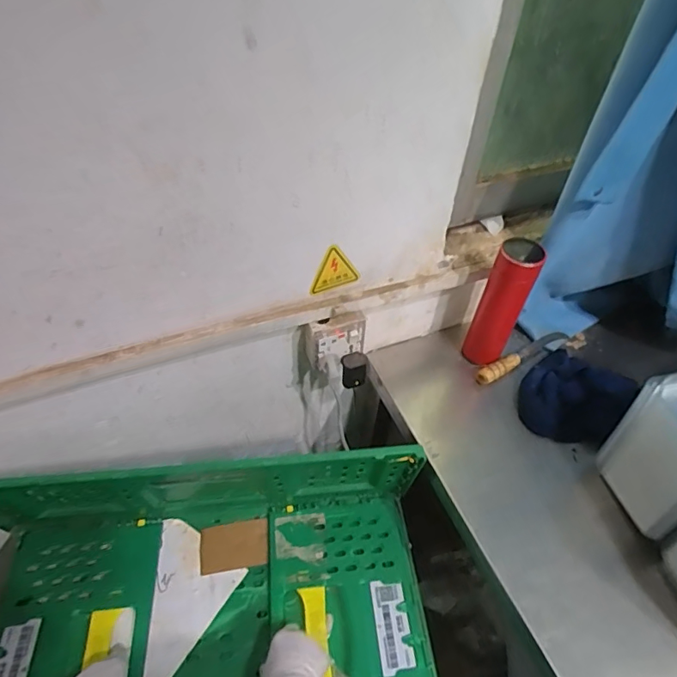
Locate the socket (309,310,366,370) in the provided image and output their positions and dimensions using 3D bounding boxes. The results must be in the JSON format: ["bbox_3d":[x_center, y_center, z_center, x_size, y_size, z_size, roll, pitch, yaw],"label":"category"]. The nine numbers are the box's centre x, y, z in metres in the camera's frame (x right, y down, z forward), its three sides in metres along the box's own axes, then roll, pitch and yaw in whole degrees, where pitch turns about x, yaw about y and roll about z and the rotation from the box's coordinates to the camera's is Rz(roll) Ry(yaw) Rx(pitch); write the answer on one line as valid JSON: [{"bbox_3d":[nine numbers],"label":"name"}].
[{"bbox_3d":[0.001,-0.001,0.725,0.078,0.066,0.032,-22,52,-21],"label":"socket"}]

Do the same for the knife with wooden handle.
[{"bbox_3d":[0.317,0.027,0.826,0.206,0.020,0.027,-23,53,-21],"label":"knife with wooden handle"}]

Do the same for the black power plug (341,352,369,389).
[{"bbox_3d":[0.024,0.049,0.754,0.038,0.053,0.031,0,48,-3],"label":"black power plug"}]

